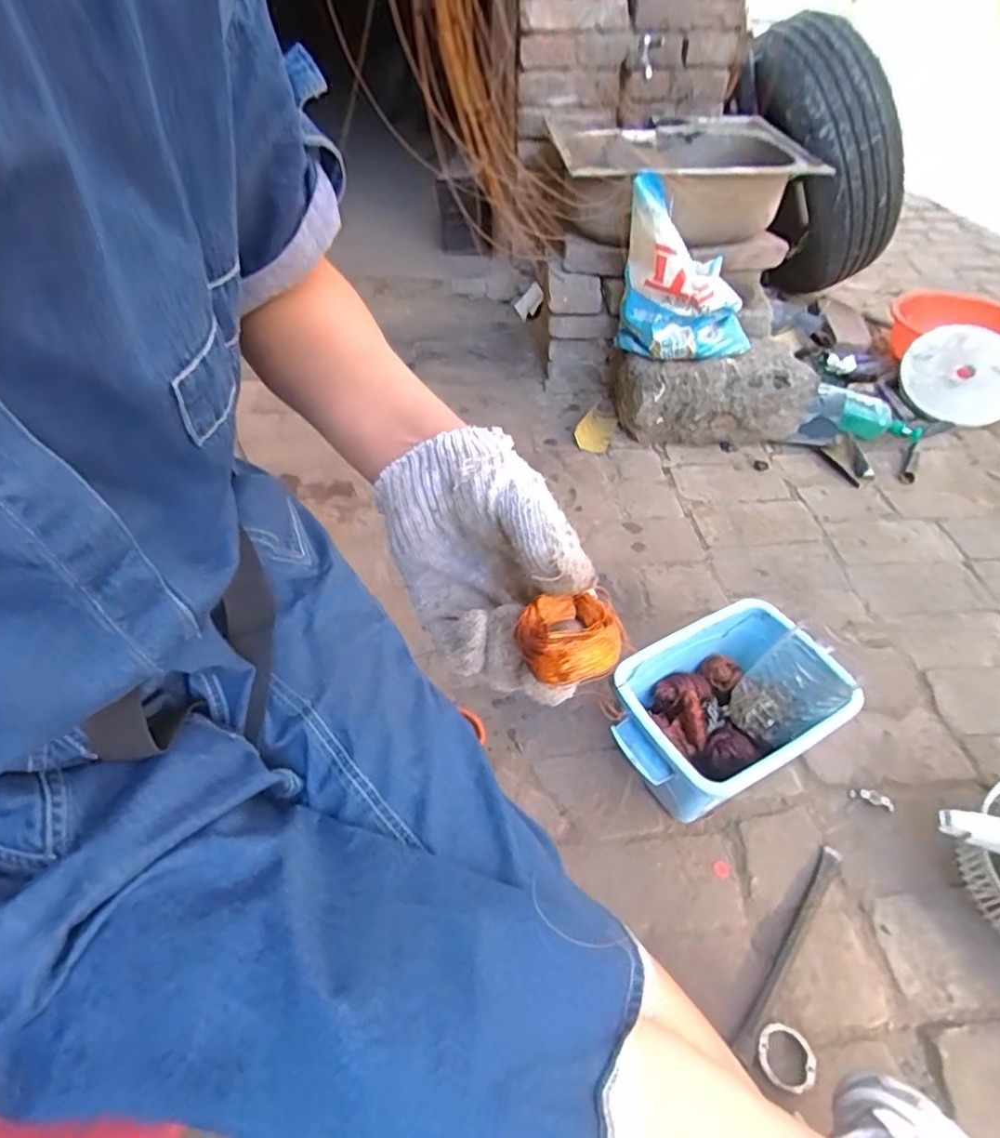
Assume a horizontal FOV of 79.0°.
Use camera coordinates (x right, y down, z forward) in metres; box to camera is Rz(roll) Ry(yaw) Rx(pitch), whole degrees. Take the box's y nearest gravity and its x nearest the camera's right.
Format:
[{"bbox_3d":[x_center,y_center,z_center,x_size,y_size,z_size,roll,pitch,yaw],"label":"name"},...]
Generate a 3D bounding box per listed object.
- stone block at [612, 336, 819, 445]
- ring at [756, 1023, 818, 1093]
[{"bbox_3d":[0.456,-0.391,1.340,0.386,0.187,0.187,1,46,2],"label":"stone block"},{"bbox_3d":[0.289,0.493,0.614,0.057,0.014,0.055,0,46,0],"label":"ring"}]

